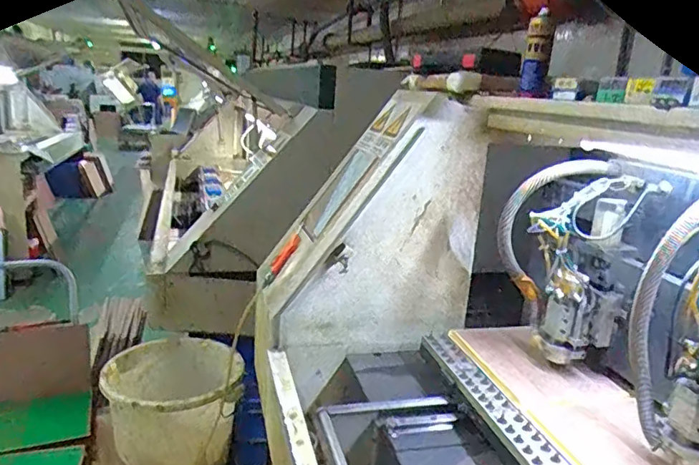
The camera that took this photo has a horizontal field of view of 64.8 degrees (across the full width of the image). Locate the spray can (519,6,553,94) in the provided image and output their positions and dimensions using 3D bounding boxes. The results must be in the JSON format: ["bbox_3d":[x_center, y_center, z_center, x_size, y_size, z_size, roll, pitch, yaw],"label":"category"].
[{"bbox_3d":[0.466,-0.449,1.371,0.058,0.181,0.077,10,16,21],"label":"spray can"}]

